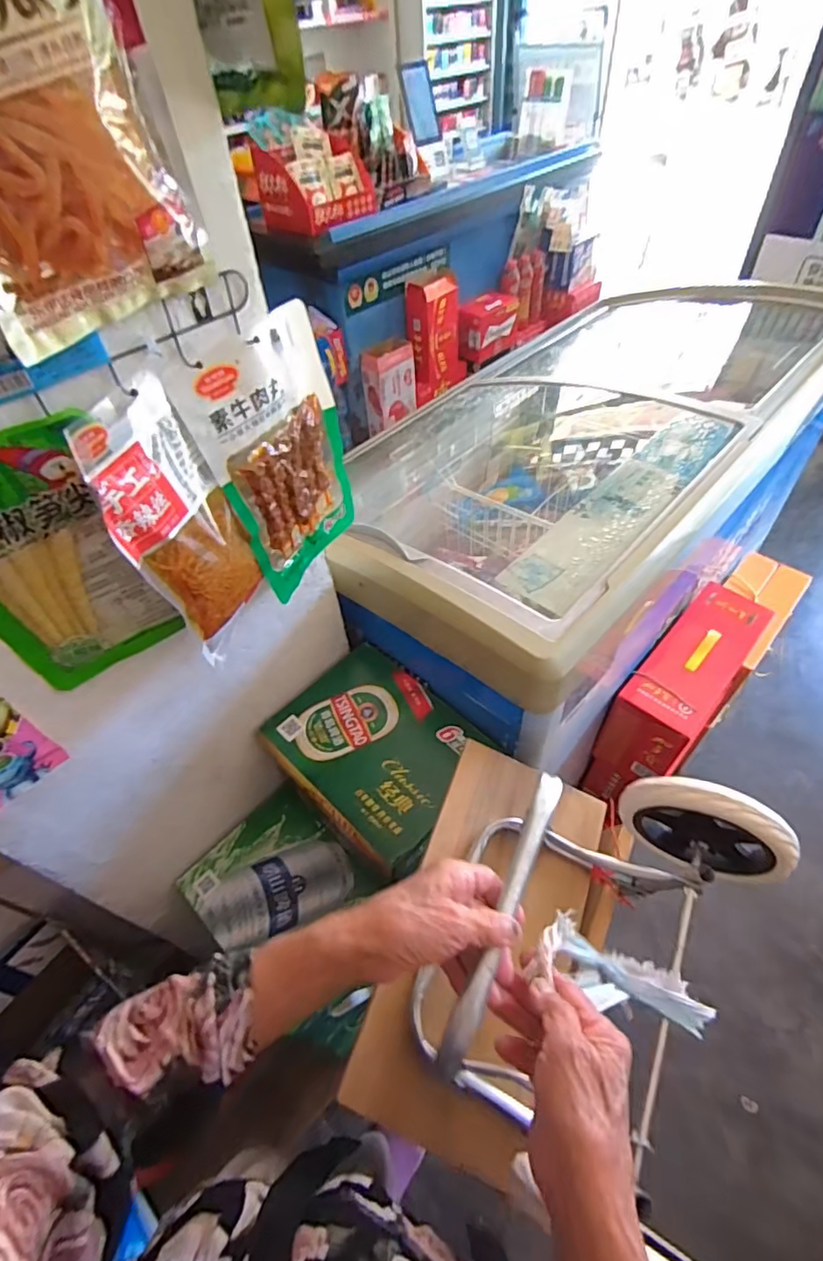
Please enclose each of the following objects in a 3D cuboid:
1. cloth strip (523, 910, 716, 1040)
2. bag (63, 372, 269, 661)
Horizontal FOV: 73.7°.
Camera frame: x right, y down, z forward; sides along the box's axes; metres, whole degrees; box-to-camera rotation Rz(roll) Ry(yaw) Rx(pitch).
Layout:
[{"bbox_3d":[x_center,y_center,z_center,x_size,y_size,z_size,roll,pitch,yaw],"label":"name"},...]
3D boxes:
[{"bbox_3d":[0.163,0.264,0.419,0.173,0.037,0.051,31,49,-18],"label":"cloth strip"},{"bbox_3d":[-0.205,-0.088,0.492,0.026,0.233,0.110,12,53,24],"label":"bag"}]

